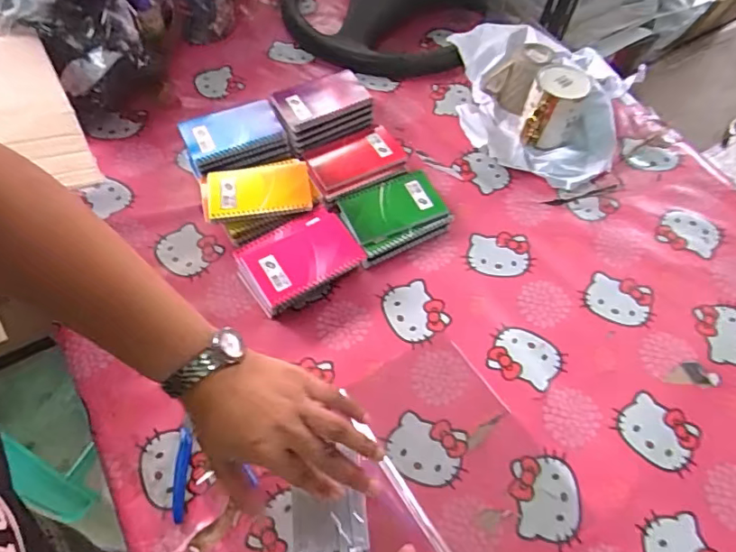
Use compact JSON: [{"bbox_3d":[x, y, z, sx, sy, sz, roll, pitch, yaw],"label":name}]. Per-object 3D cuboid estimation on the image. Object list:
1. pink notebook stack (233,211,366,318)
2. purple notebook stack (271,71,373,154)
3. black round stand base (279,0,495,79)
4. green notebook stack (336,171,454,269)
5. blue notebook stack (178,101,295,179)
[{"bbox_3d":[-0.087,-0.020,0.662,0.142,0.042,0.104,-23,62,-15],"label":"pink notebook stack"},{"bbox_3d":[-0.069,-0.250,0.782,0.130,0.067,0.088,-23,62,-14],"label":"purple notebook stack"},{"bbox_3d":[0.033,-0.523,0.948,0.375,0.094,0.377,1,59,-1],"label":"black round stand base"},{"bbox_3d":[0.034,-0.084,0.712,0.137,0.027,0.108,-25,63,-16],"label":"green notebook stack"},{"bbox_3d":[-0.194,-0.190,0.753,0.145,0.052,0.100,-19,61,-12],"label":"blue notebook stack"}]

